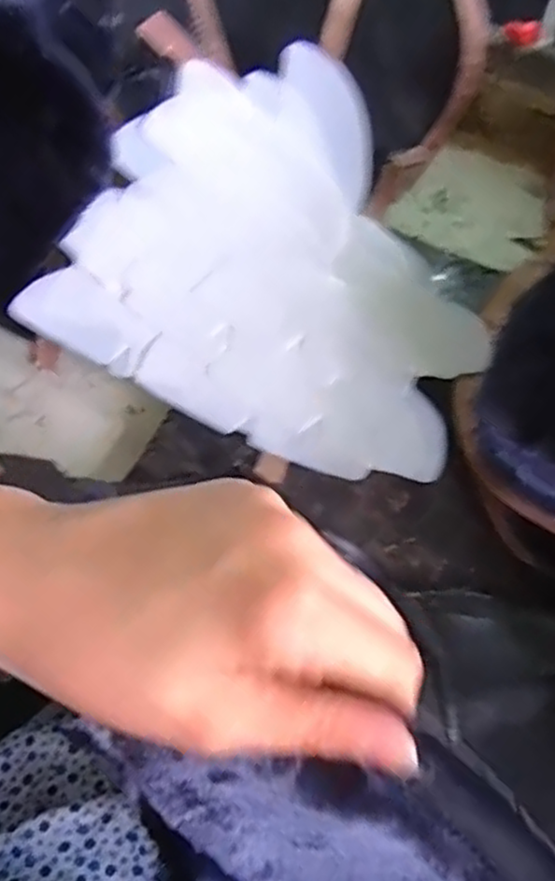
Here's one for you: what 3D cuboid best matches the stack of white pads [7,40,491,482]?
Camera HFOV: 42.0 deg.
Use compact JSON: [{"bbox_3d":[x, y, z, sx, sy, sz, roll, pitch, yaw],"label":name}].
[{"bbox_3d":[0.011,-0.129,0.472,0.285,0.064,0.257,27,64,13],"label":"stack of white pads"}]

